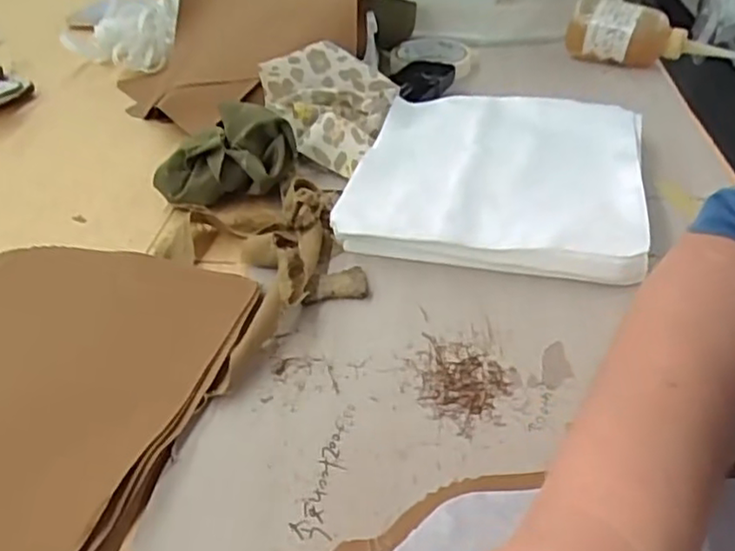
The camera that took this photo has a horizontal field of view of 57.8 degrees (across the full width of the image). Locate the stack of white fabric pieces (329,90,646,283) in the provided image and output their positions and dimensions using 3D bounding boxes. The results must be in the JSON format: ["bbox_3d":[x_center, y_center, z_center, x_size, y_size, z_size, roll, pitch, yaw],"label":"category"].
[{"bbox_3d":[0.105,-0.081,0.533,0.208,0.035,0.219,8,39,12],"label":"stack of white fabric pieces"}]

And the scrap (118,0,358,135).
[{"bbox_3d":[-0.147,-0.245,0.698,0.194,0.098,0.260,18,42,23],"label":"scrap"}]

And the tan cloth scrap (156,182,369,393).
[{"bbox_3d":[-0.077,-0.027,0.471,0.139,0.035,0.145,-1,38,1],"label":"tan cloth scrap"}]

